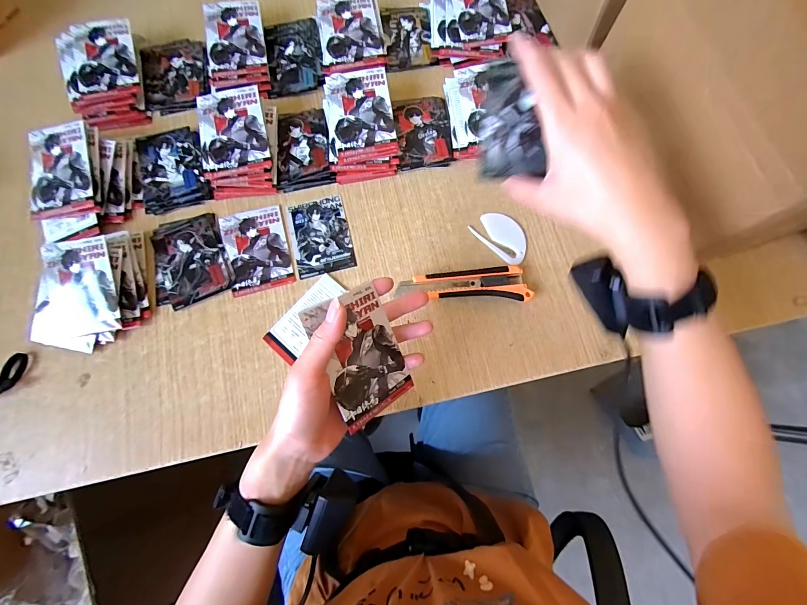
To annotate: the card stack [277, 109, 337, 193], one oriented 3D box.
[{"bbox_3d":[-0.131,-0.201,0.453,0.071,0.013,0.108,-12,76,-3],"label":"card stack"}]

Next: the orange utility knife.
[{"bbox_3d":[0.067,-0.021,0.403,0.148,0.018,0.037,1,75,0],"label":"orange utility knife"}]

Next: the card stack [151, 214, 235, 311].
[{"bbox_3d":[-0.257,-0.053,0.421,0.089,0.006,0.110,-21,76,-5],"label":"card stack"}]

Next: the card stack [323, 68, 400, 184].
[{"bbox_3d":[-0.055,-0.221,0.441,0.084,0.040,0.125,-9,75,-2],"label":"card stack"}]

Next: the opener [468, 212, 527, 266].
[{"bbox_3d":[0.121,-0.081,0.425,0.072,0.004,0.046,43,79,10],"label":"opener"}]

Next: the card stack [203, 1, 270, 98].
[{"bbox_3d":[-0.227,-0.341,0.477,0.078,0.029,0.126,-7,75,-2],"label":"card stack"}]

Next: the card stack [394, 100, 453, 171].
[{"bbox_3d":[0.026,-0.223,0.460,0.070,0.009,0.104,-4,75,-1],"label":"card stack"}]

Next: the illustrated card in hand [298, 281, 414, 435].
[{"bbox_3d":[-0.034,0.043,0.293,0.069,0.004,0.103,-29,103,-37],"label":"illustrated card in hand"}]

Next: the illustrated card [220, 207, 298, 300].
[{"bbox_3d":[-0.176,-0.065,0.423,0.073,0.004,0.105,-16,76,-4],"label":"illustrated card"}]

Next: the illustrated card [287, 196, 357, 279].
[{"bbox_3d":[-0.100,-0.081,0.428,0.068,0.004,0.097,-13,76,-3],"label":"illustrated card"}]

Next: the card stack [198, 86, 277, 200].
[{"bbox_3d":[-0.204,-0.196,0.435,0.088,0.021,0.125,-3,91,1],"label":"card stack"}]

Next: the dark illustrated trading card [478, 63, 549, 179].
[{"bbox_3d":[0.101,-0.163,0.322,0.058,0.009,0.096,0,103,-1],"label":"dark illustrated trading card"}]

